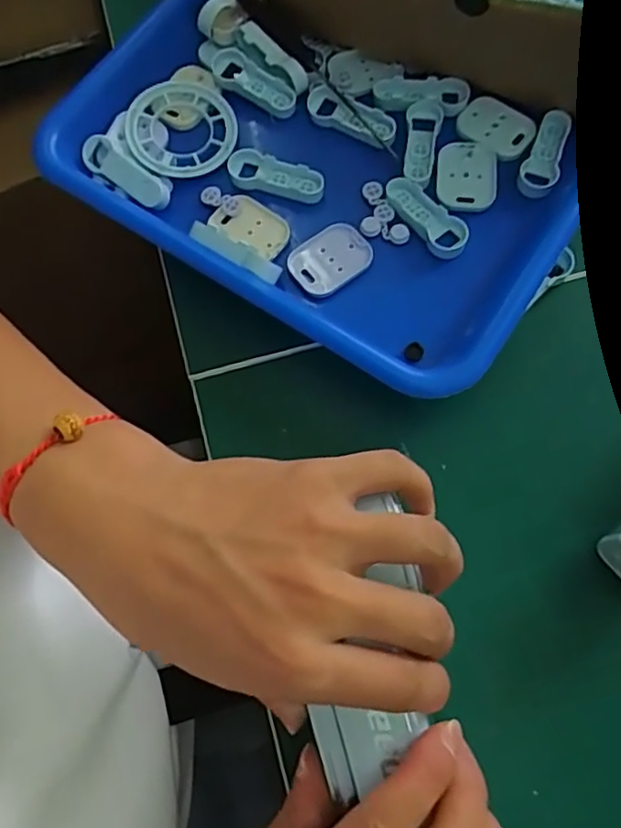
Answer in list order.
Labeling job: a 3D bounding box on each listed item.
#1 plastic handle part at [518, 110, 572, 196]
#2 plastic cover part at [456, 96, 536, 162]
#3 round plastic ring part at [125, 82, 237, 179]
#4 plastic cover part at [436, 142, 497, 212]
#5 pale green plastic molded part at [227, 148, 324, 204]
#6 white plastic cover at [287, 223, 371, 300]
[{"bbox_3d":[0.117,-0.131,0.319,0.018,0.009,0.045,15,72,7],"label":"plastic handle part"},{"bbox_3d":[0.095,-0.148,0.327,0.038,0.004,0.030,31,74,12],"label":"plastic cover part"},{"bbox_3d":[-0.067,-0.149,0.334,0.057,0.014,0.051,-25,71,-7],"label":"round plastic ring part"},{"bbox_3d":[0.079,-0.119,0.322,0.031,0.007,0.037,2,71,3],"label":"plastic cover part"},{"bbox_3d":[-0.018,-0.122,0.327,0.052,0.012,0.017,16,72,8],"label":"pale green plastic molded part"},{"bbox_3d":[0.010,-0.076,0.313,0.040,0.005,0.030,-37,73,-10],"label":"white plastic cover"}]

